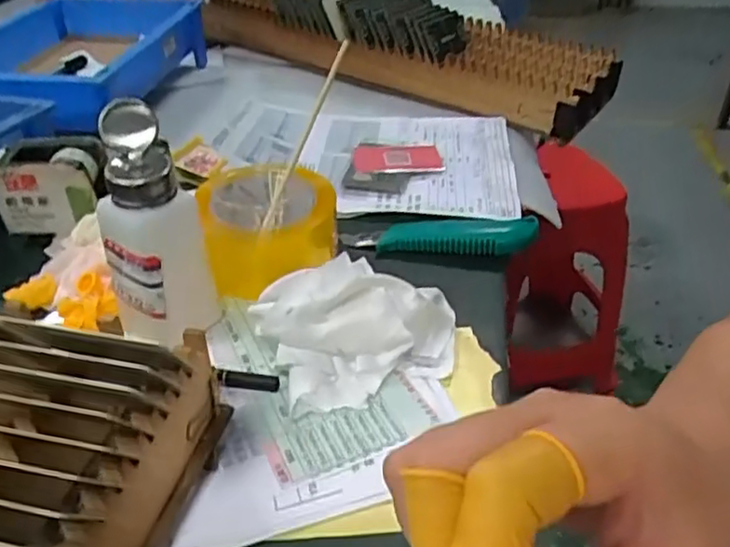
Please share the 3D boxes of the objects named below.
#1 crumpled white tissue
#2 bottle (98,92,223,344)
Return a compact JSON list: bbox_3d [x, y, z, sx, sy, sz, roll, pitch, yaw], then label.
[{"bbox_3d":[0.002,0.031,0.420,0.132,0.062,0.079,-9,37,-13],"label":"crumpled white tissue"},{"bbox_3d":[-0.134,-0.033,0.412,0.061,0.127,0.067,-11,38,-16],"label":"bottle"}]

